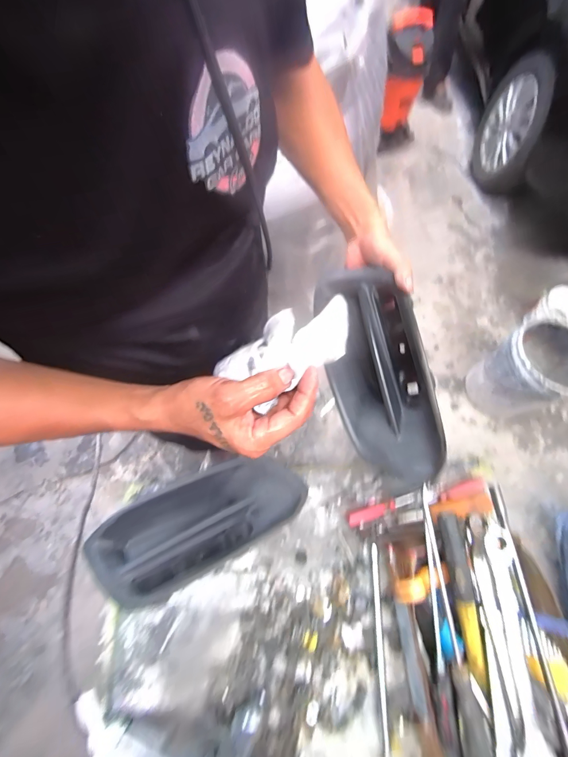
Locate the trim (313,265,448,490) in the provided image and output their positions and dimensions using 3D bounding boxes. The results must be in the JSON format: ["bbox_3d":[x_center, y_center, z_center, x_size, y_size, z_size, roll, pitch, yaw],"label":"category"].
[{"bbox_3d":[0.121,-0.013,0.432,0.110,0.100,0.294,-11,80,-6],"label":"trim"}]

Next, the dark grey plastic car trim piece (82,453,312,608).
[{"bbox_3d":[-0.117,0.203,0.470,0.288,0.054,0.132,-26,70,-12],"label":"dark grey plastic car trim piece"}]

